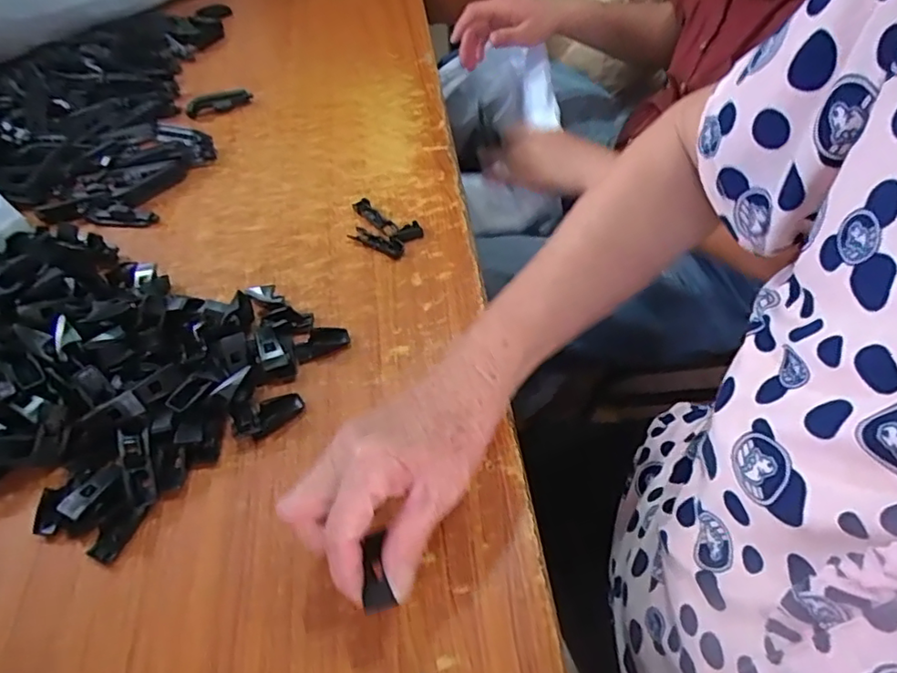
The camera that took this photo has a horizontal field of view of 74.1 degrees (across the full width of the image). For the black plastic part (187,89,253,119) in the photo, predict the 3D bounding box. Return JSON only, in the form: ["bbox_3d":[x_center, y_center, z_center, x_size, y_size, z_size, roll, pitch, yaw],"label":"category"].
[{"bbox_3d":[-0.260,-0.265,0.674,0.072,0.024,0.012,-24,53,-14],"label":"black plastic part"}]

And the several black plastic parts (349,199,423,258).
[{"bbox_3d":[-0.063,-0.098,0.536,0.072,0.010,0.044,24,57,22],"label":"several black plastic parts"}]

